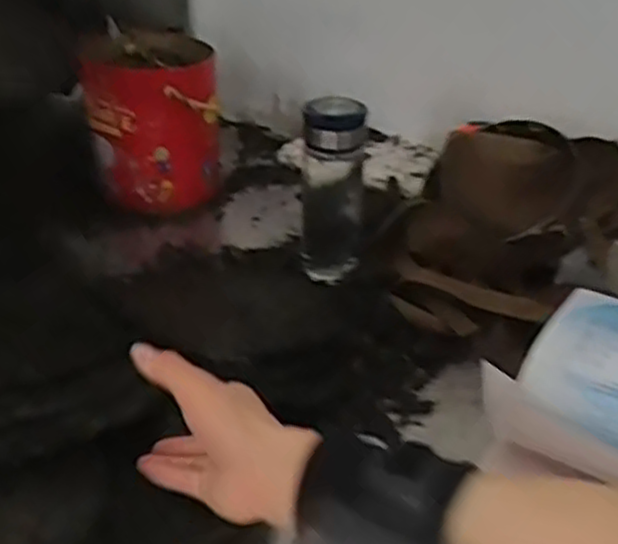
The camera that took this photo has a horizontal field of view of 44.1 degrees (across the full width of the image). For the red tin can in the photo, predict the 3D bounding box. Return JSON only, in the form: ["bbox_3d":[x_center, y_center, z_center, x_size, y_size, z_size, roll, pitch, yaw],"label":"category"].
[{"bbox_3d":[-0.196,-0.190,0.980,0.154,0.179,0.164,-6,33,-12],"label":"red tin can"}]

